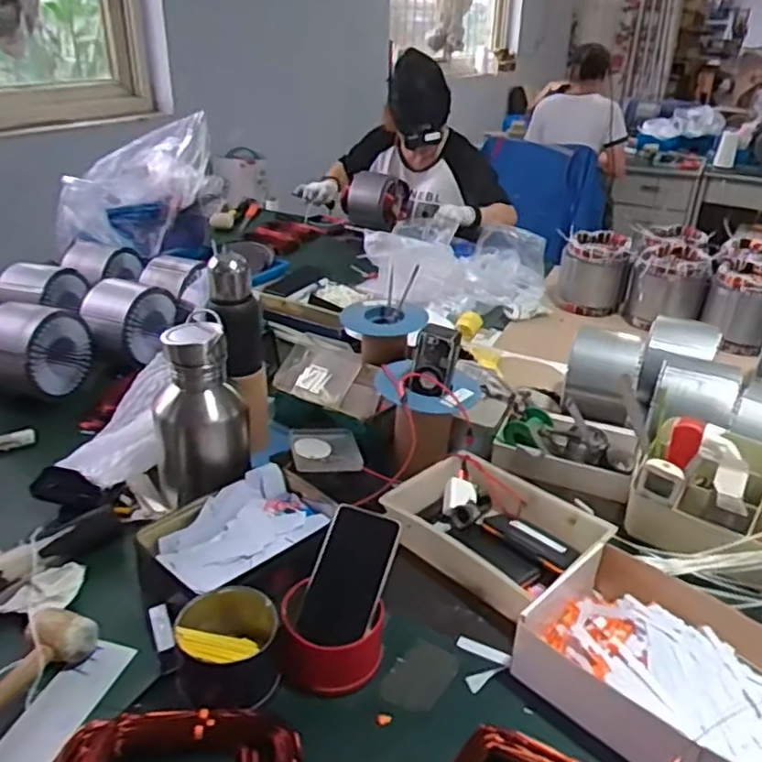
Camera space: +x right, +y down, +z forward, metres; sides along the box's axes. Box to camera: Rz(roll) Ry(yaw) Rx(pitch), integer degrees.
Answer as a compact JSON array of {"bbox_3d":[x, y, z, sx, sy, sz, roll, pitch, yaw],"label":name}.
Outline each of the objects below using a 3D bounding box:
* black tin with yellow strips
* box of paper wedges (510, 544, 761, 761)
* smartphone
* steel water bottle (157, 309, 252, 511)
[{"bbox_3d":[-0.153,0.266,0.675,0.098,0.067,0.105,1,28,-1],"label":"black tin with yellow strips"},{"bbox_3d":[0.284,0.280,0.680,0.256,0.063,0.220,26,36,38],"label":"box of paper wedges"},{"bbox_3d":[-0.035,0.204,0.710,0.080,0.013,0.142,10,61,21],"label":"smartphone"},{"bbox_3d":[-0.240,0.040,0.913,0.120,0.237,0.129,-5,28,-11],"label":"steel water bottle"}]

